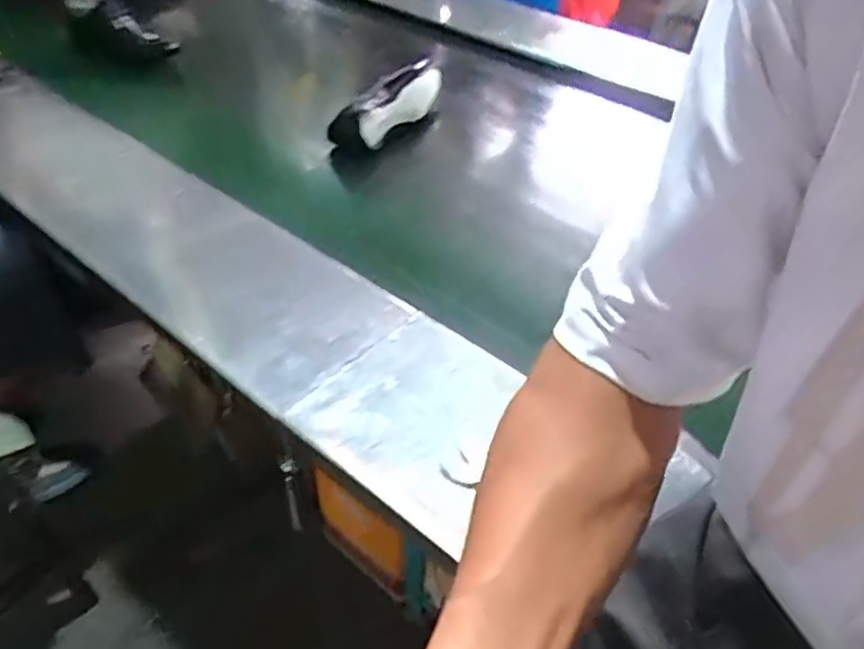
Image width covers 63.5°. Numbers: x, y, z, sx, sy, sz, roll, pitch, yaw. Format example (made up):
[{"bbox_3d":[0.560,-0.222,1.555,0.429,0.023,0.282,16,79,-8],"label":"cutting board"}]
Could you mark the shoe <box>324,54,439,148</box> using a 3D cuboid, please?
[{"bbox_3d":[-0.072,-0.399,1.251,0.083,0.071,0.285,23,47,22],"label":"shoe"}]

